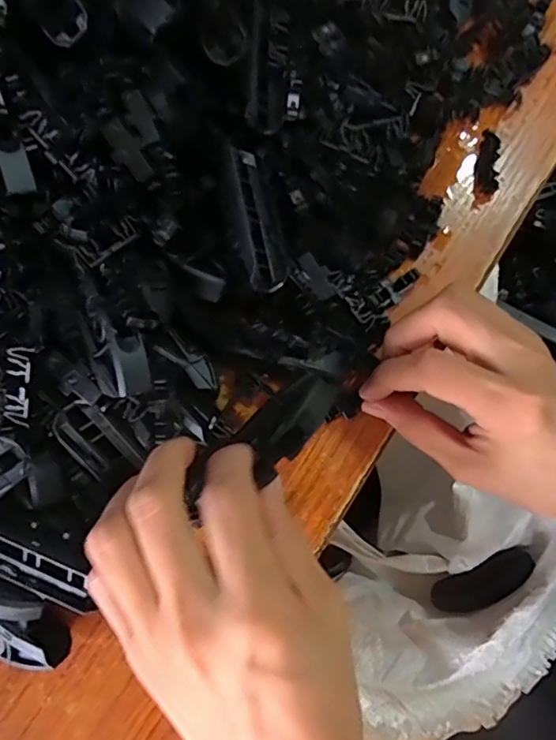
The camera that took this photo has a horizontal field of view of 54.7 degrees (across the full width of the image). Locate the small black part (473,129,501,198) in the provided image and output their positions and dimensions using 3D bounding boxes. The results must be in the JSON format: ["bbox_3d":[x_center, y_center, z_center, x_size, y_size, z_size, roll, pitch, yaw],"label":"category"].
[{"bbox_3d":[0.114,-0.111,0.292,0.012,0.008,0.037,6,78,2],"label":"small black part"}]

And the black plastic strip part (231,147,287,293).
[{"bbox_3d":[-0.010,-0.071,0.248,0.022,0.005,0.072,-2,72,-34],"label":"black plastic strip part"}]

